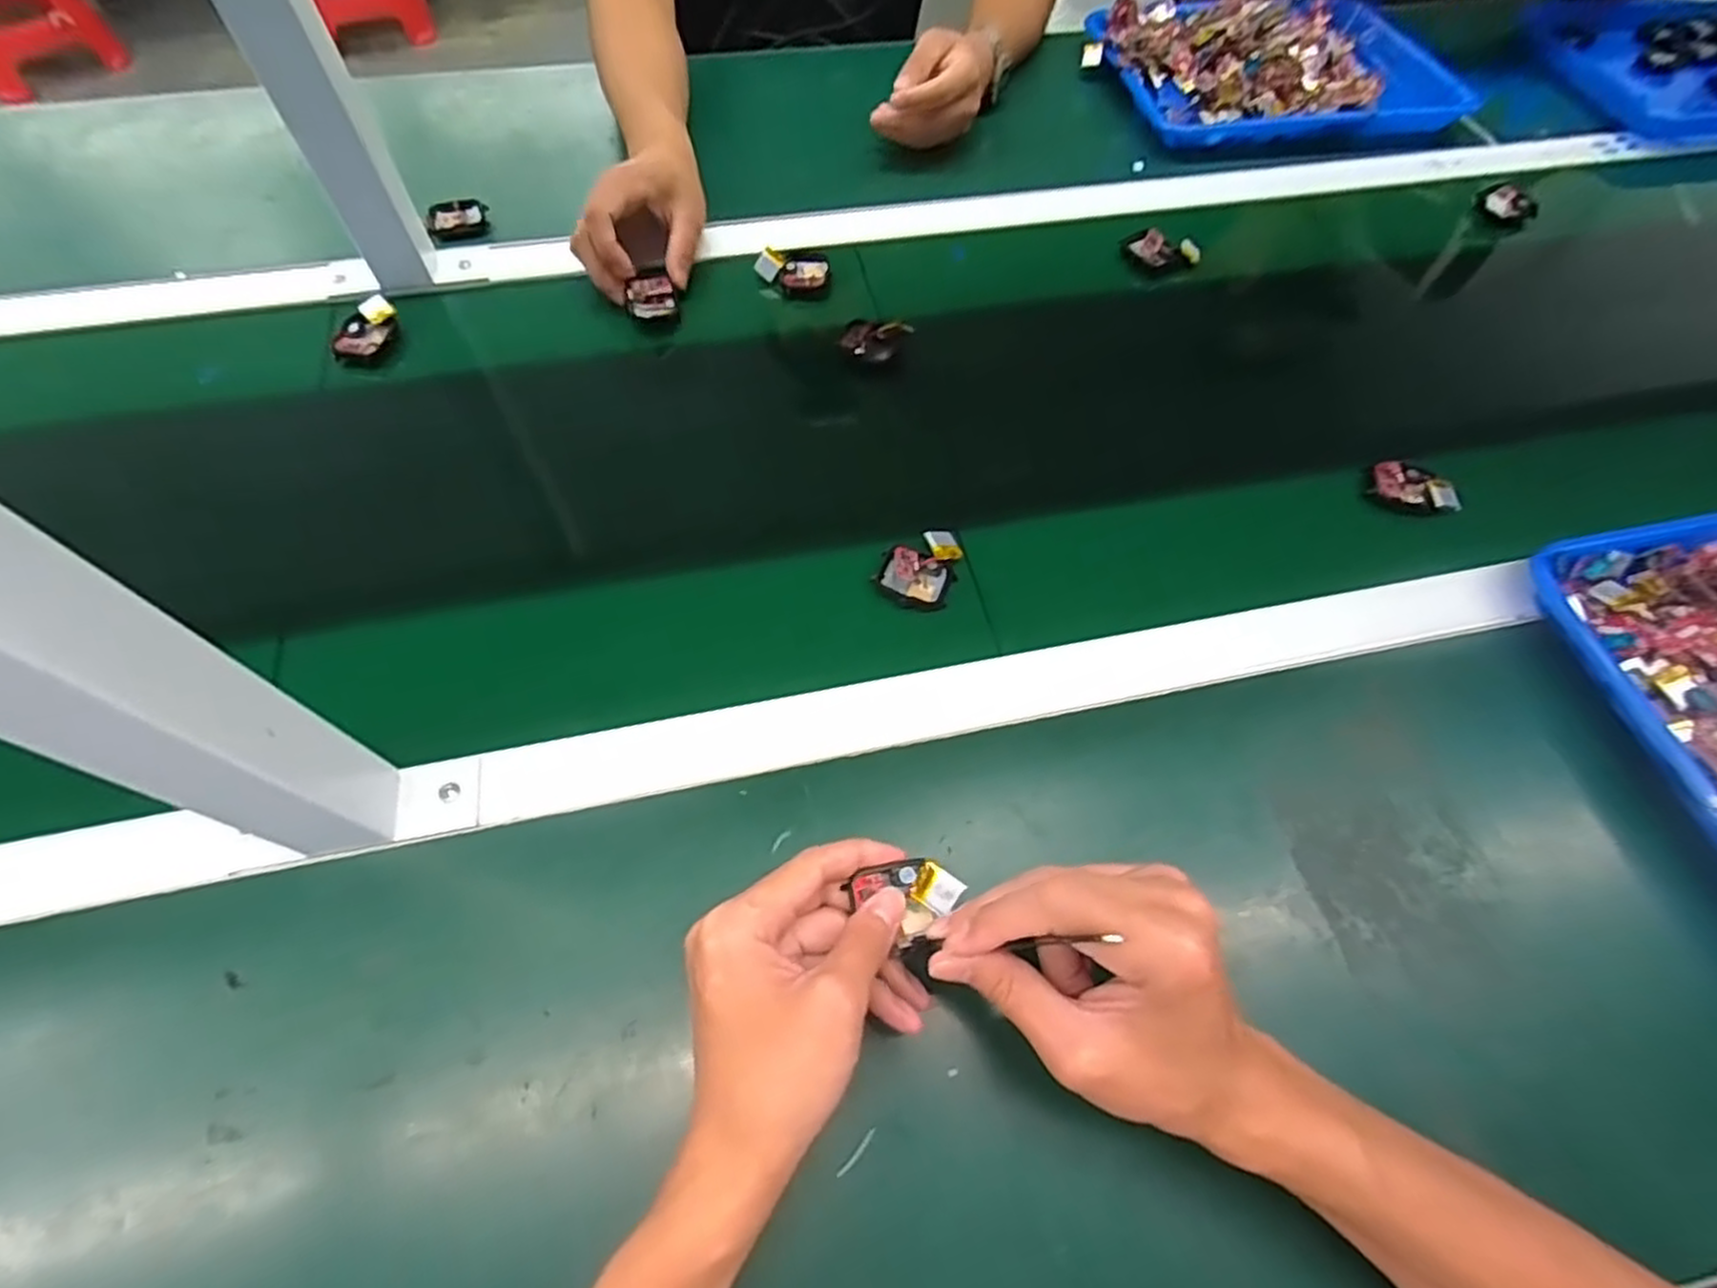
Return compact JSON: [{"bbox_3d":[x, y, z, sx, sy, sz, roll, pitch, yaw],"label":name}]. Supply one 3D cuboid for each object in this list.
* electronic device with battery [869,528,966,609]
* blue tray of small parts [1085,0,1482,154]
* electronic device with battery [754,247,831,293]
[{"bbox_3d":[0.038,-0.048,0.466,0.045,0.020,0.057,19,61,9],"label":"electronic device with battery"},{"bbox_3d":[0.422,-0.583,0.753,0.338,0.051,0.233,-11,61,-8],"label":"blue tray of small parts"},{"bbox_3d":[-0.051,-0.298,0.595,0.056,0.022,0.033,-8,61,-6],"label":"electronic device with battery"}]

